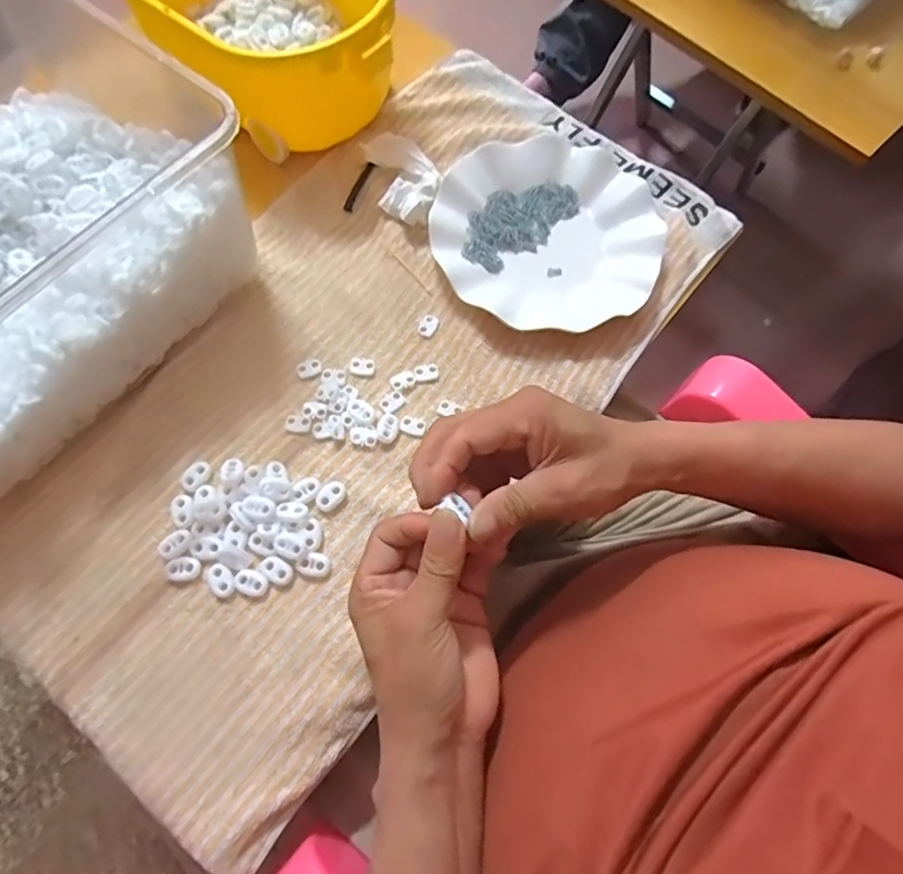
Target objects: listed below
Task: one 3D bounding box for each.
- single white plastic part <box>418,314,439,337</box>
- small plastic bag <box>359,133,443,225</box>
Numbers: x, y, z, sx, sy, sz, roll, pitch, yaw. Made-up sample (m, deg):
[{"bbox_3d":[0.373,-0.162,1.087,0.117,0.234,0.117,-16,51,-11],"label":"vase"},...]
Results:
[{"bbox_3d":[-0.018,-0.087,0.427,0.013,0.004,0.018,29,72,8],"label":"single white plastic part"},{"bbox_3d":[-0.037,-0.212,0.460,0.055,0.026,0.077,-12,72,-6],"label":"small plastic bag"}]

